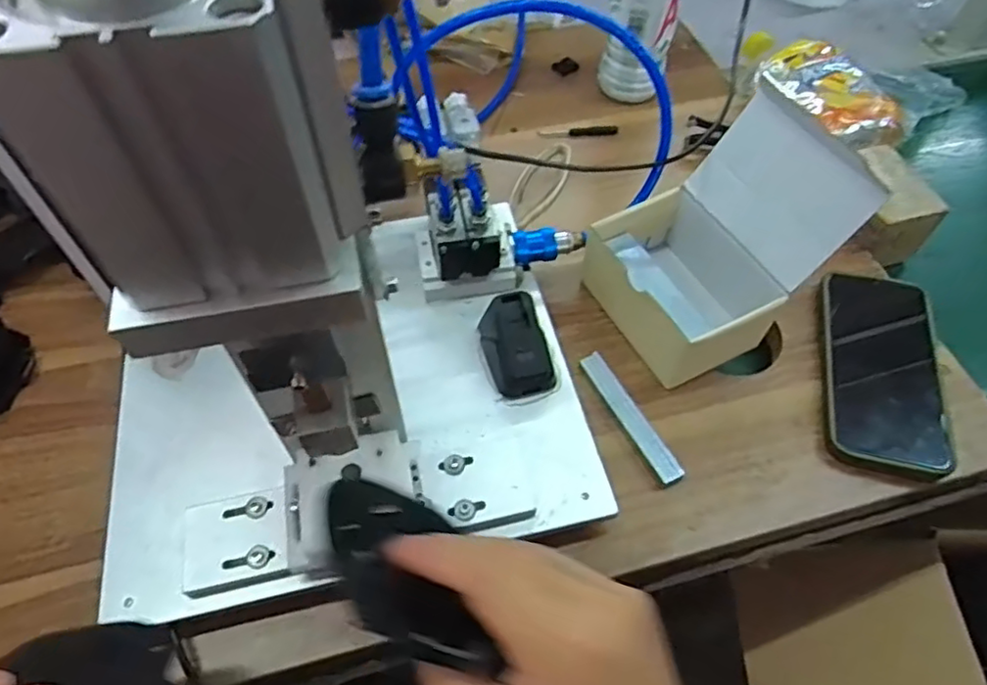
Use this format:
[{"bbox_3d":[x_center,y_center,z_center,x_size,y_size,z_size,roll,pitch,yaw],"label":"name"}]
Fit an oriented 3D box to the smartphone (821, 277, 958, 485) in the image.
[{"bbox_3d":[0.286,0.017,0.467,0.080,0.015,0.170,13,57,8],"label":"smartphone"}]

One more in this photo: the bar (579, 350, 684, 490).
[{"bbox_3d":[0.095,0.052,0.445,0.017,0.011,0.107,-22,59,-15],"label":"bar"}]

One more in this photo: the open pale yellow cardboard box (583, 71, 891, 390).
[{"bbox_3d":[0.158,-0.071,0.450,0.134,0.135,0.124,-22,59,-15],"label":"open pale yellow cardboard box"}]

